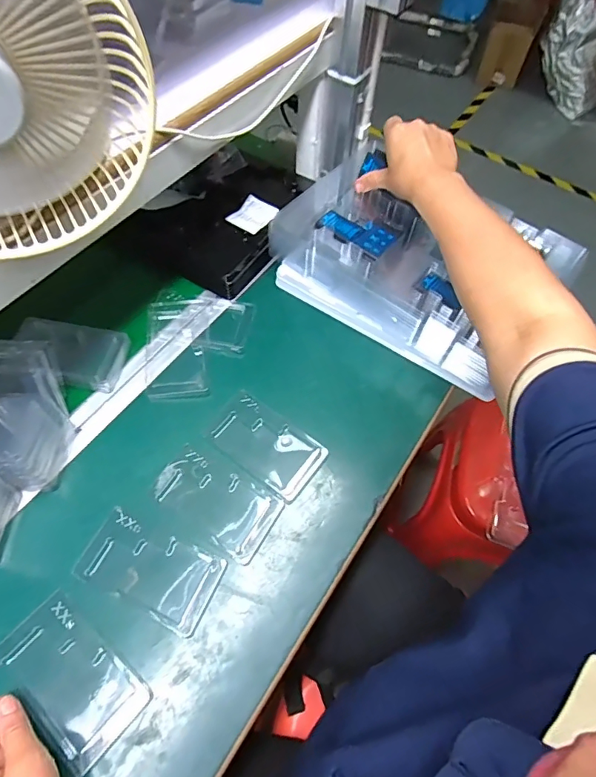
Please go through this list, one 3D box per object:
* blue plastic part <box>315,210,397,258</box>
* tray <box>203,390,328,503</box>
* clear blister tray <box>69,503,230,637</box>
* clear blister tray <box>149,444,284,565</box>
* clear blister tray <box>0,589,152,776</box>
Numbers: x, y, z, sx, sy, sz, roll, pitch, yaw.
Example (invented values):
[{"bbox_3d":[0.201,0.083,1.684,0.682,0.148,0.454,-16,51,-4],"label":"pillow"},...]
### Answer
[{"bbox_3d":[0.073,-0.198,0.574,0.092,0.009,0.051,34,64,16],"label":"blue plastic part"},{"bbox_3d":[-0.036,0.061,0.509,0.124,0.011,0.071,35,64,16],"label":"tray"},{"bbox_3d":[-0.140,0.173,0.438,0.126,0.009,0.070,22,61,10],"label":"clear blister tray"},{"bbox_3d":[-0.085,0.116,0.476,0.127,0.009,0.070,30,63,14],"label":"clear blister tray"},{"bbox_3d":[-0.196,0.247,0.392,0.126,0.015,0.073,37,65,17],"label":"clear blister tray"}]

